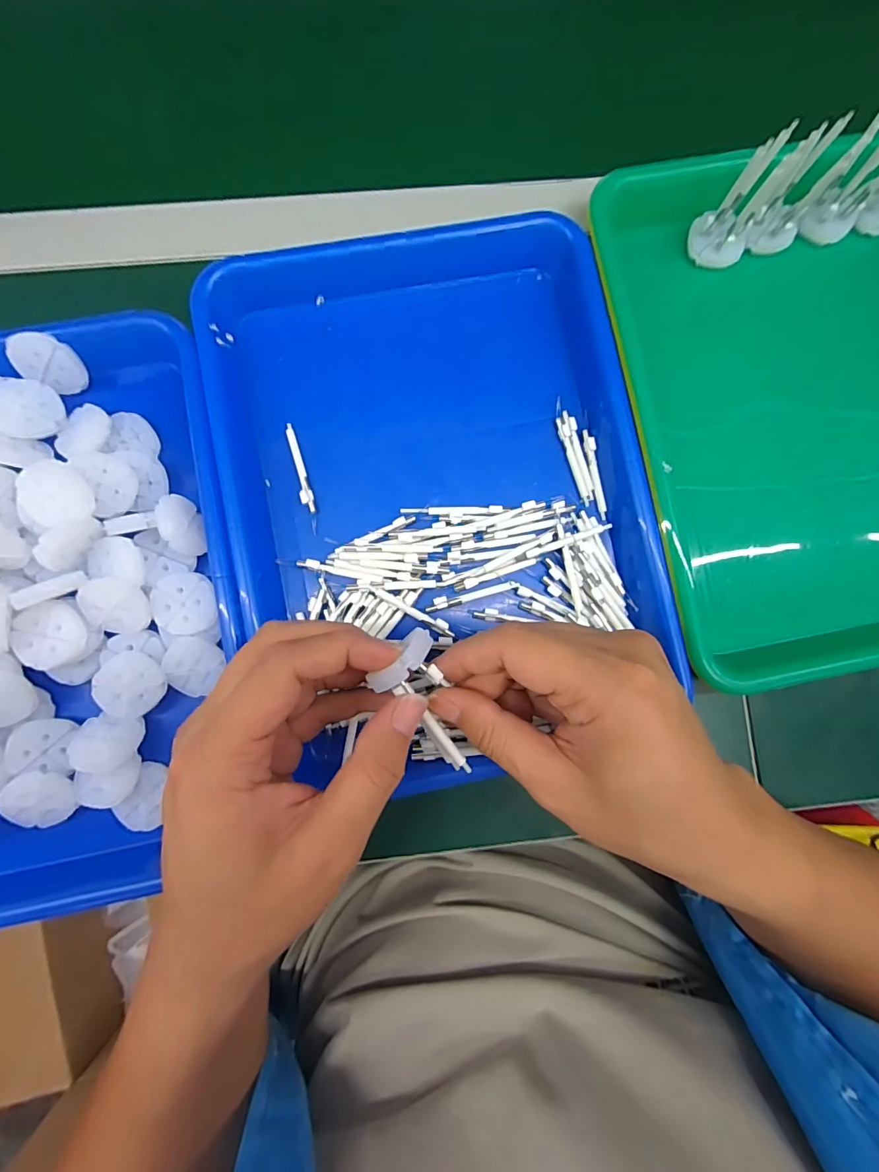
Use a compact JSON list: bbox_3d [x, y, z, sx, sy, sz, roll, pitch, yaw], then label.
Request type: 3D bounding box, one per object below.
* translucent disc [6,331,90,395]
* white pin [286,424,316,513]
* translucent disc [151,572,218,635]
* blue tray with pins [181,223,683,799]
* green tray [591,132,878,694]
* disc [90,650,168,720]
[{"bbox_3d":[-0.236,-0.135,0.274,0.037,0.007,0.030,14,128,-29],"label":"translucent disc"},{"bbox_3d":[-0.089,-0.075,0.290,0.007,0.005,0.058,-14,86,-4],"label":"white pin"},{"bbox_3d":[-0.149,0.010,0.269,0.035,0.012,0.035,0,85,-3],"label":"translucent disc"},{"bbox_3d":[0.001,-0.055,0.285,0.245,0.039,0.343,-13,86,-4],"label":"blue tray with pins"},{"bbox_3d":[0.240,-0.112,0.296,0.243,0.053,0.336,-11,86,-4],"label":"green tray"},{"bbox_3d":[-0.181,0.057,0.264,0.035,0.008,0.036,0,85,-3],"label":"disc"}]

